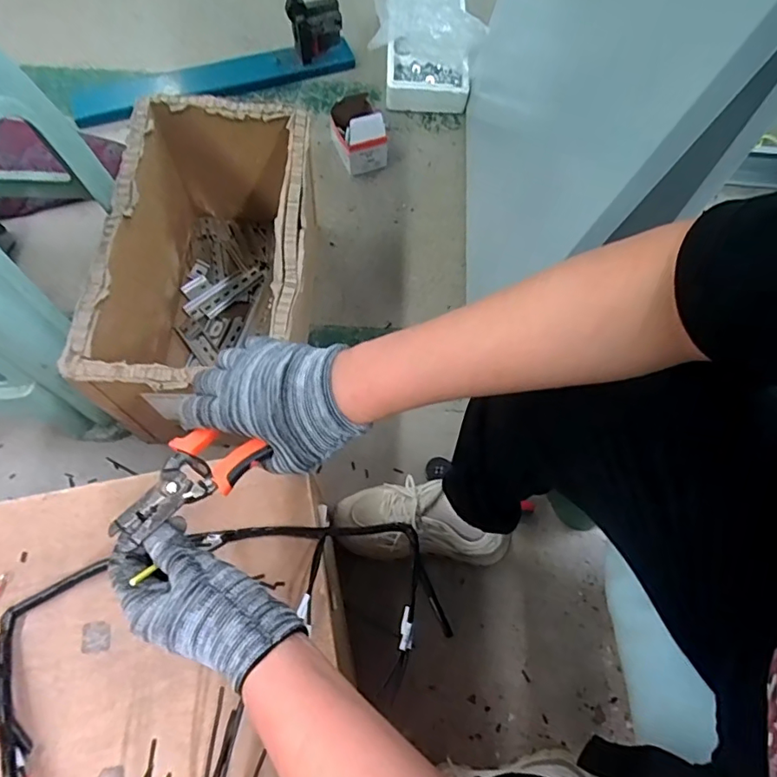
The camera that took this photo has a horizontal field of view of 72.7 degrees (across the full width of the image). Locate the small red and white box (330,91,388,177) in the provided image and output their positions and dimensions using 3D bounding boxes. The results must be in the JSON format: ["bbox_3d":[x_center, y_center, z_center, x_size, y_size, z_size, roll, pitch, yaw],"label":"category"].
[{"bbox_3d":[-0.055,-0.493,1.028,0.088,0.101,0.112,-18,68,-11],"label":"small red and white box"}]

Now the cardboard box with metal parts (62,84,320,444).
[{"bbox_3d":[-0.243,-0.160,0.793,0.247,0.263,0.445,3,66,-2],"label":"cardboard box with metal parts"}]

